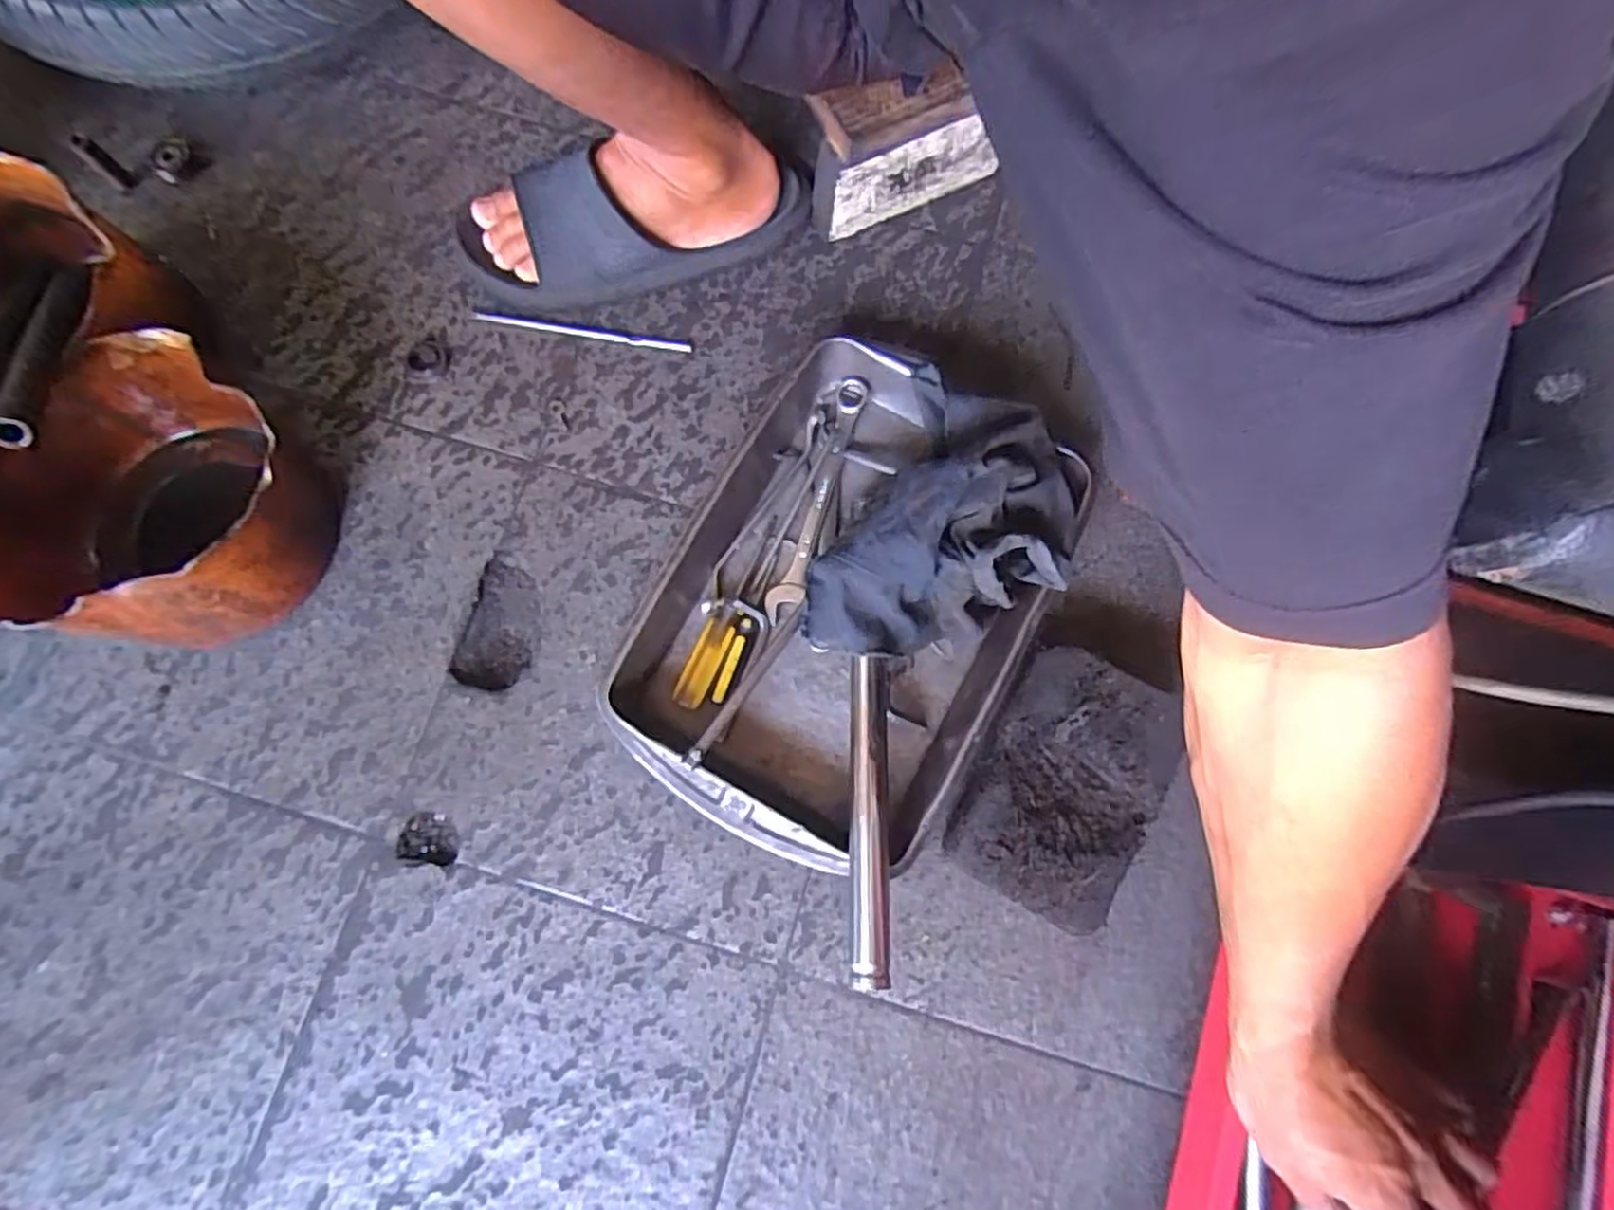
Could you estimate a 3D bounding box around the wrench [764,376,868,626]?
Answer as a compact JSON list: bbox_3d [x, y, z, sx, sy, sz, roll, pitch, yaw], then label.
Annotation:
[{"bbox_3d":[0.009,-0.083,0.578,0.024,0.018,0.201,19,78,2],"label":"wrench"}]

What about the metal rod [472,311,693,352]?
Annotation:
[{"bbox_3d":[-0.185,-0.226,0.615,0.179,0.005,0.011,9,78,0],"label":"metal rod"}]

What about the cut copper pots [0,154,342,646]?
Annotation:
[{"bbox_3d":[-0.522,-0.144,0.524,0.198,0.140,0.395,-42,82,-9],"label":"cut copper pots"}]

